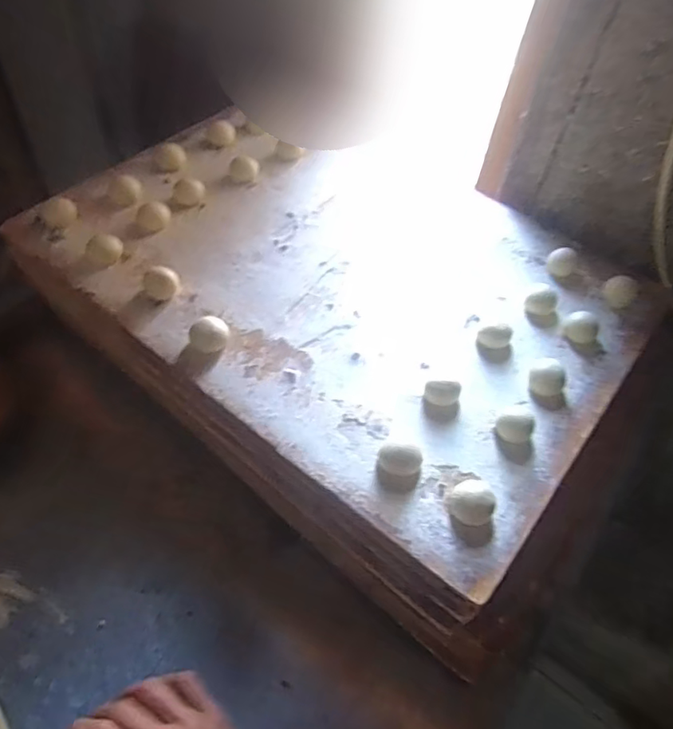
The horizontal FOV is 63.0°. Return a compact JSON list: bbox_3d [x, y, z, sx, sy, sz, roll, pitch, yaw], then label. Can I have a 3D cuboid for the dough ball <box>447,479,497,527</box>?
[{"bbox_3d":[0.100,0.102,0.405,0.032,0.022,0.028,34,56,20],"label":"dough ball"}]

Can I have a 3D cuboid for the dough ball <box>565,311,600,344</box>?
[{"bbox_3d":[0.234,-0.036,0.521,0.028,0.019,0.028,3,52,-3],"label":"dough ball"}]

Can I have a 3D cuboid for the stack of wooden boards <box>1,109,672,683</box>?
[{"bbox_3d":[0.008,-0.081,0.577,0.604,0.073,0.427,35,57,21],"label":"stack of wooden boards"}]

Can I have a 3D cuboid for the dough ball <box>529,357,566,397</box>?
[{"bbox_3d":[0.184,0.012,0.479,0.030,0.021,0.028,3,52,-3],"label":"dough ball"}]

